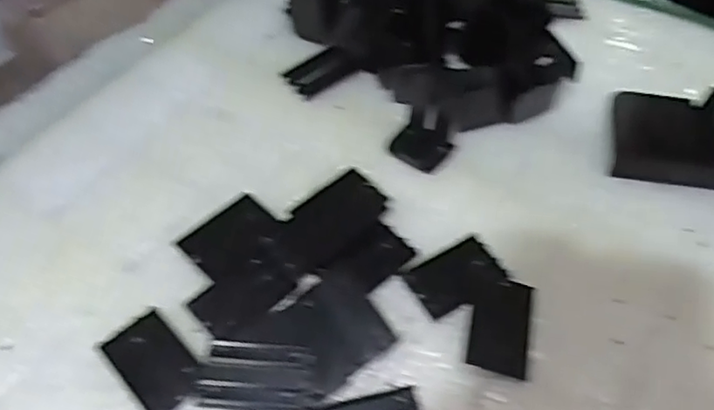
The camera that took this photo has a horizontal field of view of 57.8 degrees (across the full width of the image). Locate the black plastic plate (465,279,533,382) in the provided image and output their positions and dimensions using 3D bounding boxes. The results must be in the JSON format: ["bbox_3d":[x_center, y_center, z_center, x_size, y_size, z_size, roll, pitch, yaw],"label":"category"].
[{"bbox_3d":[0.078,0.064,0.349,0.033,0.004,0.056,18,52,-2],"label":"black plastic plate"}]

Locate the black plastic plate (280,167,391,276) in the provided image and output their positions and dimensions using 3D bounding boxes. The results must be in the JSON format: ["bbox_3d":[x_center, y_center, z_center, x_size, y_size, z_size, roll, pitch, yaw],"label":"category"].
[{"bbox_3d":[-0.015,0.008,0.387,0.037,0.004,0.072,37,59,24],"label":"black plastic plate"}]

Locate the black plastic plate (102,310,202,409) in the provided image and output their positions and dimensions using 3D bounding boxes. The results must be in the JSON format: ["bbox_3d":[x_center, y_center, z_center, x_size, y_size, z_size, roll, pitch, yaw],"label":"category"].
[{"bbox_3d":[-0.104,0.080,0.332,0.032,0.004,0.053,-36,62,-25],"label":"black plastic plate"}]

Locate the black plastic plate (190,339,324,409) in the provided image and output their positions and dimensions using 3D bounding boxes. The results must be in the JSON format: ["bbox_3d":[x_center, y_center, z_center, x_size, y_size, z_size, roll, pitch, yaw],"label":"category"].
[{"bbox_3d":[-0.050,0.087,0.329,0.062,0.004,0.035,5,53,1],"label":"black plastic plate"}]

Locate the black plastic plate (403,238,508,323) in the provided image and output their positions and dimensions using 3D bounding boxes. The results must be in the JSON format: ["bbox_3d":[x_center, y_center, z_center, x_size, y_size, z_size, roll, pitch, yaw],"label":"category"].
[{"bbox_3d":[0.058,0.040,0.368,0.053,0.006,0.036,-26,59,-21],"label":"black plastic plate"}]

